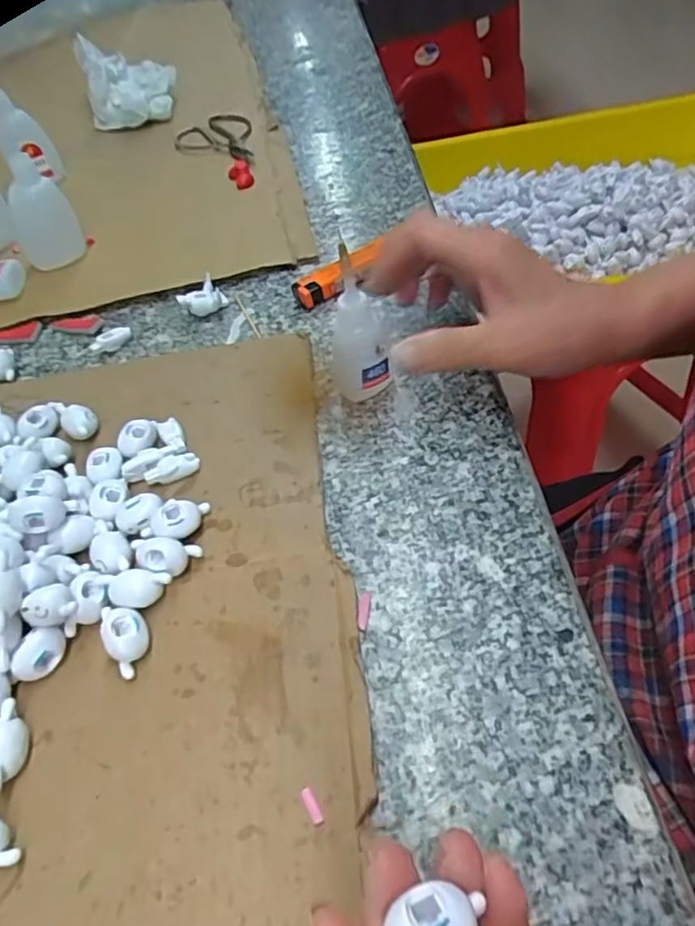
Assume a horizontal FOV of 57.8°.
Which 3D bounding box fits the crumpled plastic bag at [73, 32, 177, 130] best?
[{"bbox_3d":[-0.222,-0.393,0.641,0.087,0.065,0.080,-18,52,0],"label":"crumpled plastic bag"}]

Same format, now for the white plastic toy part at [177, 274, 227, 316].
[{"bbox_3d":[-0.101,-0.113,0.434,0.031,0.018,0.022,-42,55,-18],"label":"white plastic toy part"}]

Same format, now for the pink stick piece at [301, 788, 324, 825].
[{"bbox_3d":[-0.013,0.125,0.230,0.004,0.004,0.013,-29,53,-9],"label":"pink stick piece"}]

